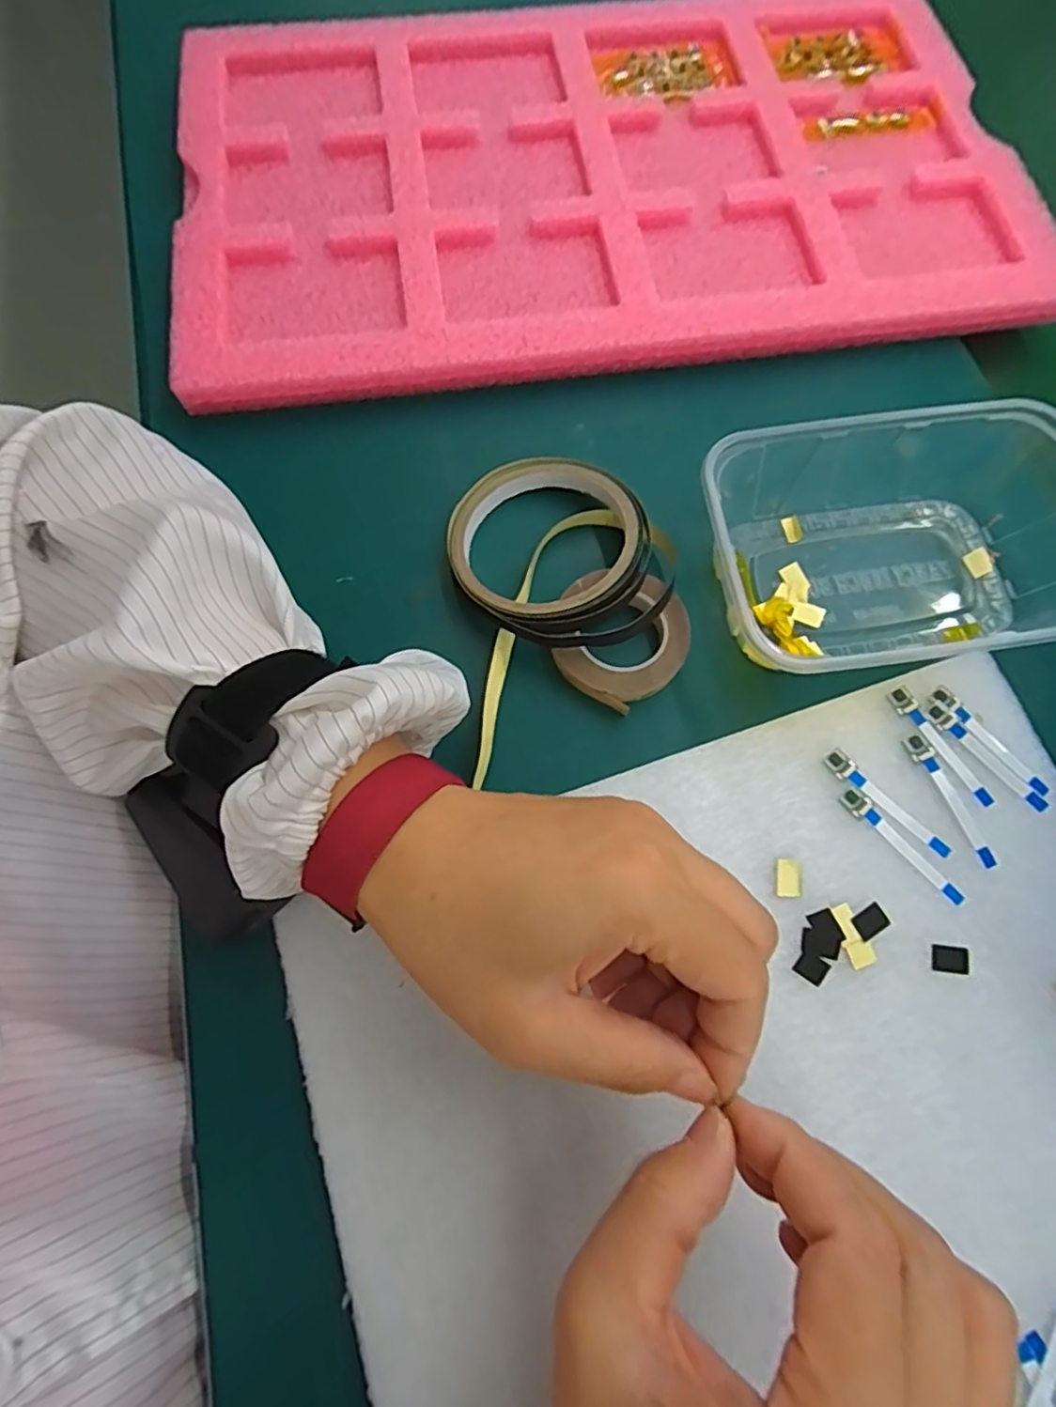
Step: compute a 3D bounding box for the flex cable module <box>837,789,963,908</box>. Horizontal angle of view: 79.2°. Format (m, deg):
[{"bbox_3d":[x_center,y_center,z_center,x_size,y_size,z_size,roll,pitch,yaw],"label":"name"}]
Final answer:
[{"bbox_3d":[0.155,0.059,0.264,0.009,0.004,0.059,-41,77,-12],"label":"flex cable module"}]

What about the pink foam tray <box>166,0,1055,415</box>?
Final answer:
[{"bbox_3d":[0.040,-0.317,0.382,0.477,0.023,0.279,-7,72,-3],"label":"pink foam tray"}]

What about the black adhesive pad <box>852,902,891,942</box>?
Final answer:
[{"bbox_3d":[0.137,0.087,0.254,0.014,0.004,0.010,-30,75,-9],"label":"black adhesive pad"}]

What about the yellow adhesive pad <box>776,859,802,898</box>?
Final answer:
[{"bbox_3d":[0.106,0.071,0.259,0.010,0.004,0.015,3,72,1],"label":"yellow adhesive pad"}]

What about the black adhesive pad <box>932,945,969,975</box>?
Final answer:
[{"bbox_3d":[0.167,0.101,0.251,0.014,0.004,0.010,7,72,2],"label":"black adhesive pad"}]

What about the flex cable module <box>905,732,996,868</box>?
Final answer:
[{"bbox_3d":[0.180,0.041,0.270,0.010,0.004,0.060,-22,74,-7],"label":"flex cable module"}]

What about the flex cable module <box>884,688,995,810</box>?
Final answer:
[{"bbox_3d":[0.179,0.019,0.276,0.010,0.004,0.060,-29,75,-9],"label":"flex cable module"}]

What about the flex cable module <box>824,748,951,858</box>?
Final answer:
[{"bbox_3d":[0.152,0.043,0.269,0.010,0.004,0.060,-42,77,-12],"label":"flex cable module"}]

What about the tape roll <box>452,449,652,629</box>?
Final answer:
[{"bbox_3d":[0.009,-0.076,0.304,0.091,0.025,0.097,0,72,0],"label":"tape roll"}]

